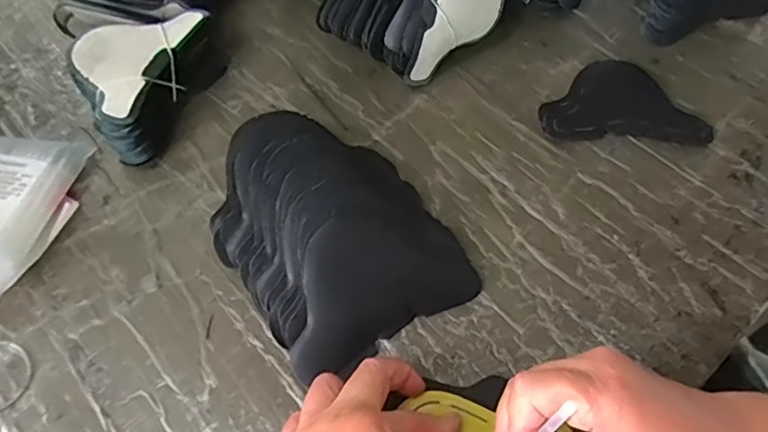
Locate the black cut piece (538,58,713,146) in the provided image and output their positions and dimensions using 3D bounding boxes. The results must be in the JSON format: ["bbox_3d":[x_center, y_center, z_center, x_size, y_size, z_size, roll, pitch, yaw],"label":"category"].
[{"bbox_3d":[0.206,-0.105,0.488,0.139,0.009,0.096,2,58,0],"label":"black cut piece"}]

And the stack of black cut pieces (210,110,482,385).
[{"bbox_3d":[-0.040,0.003,0.401,0.150,0.048,0.197,-28,63,-17],"label":"stack of black cut pieces"}]

